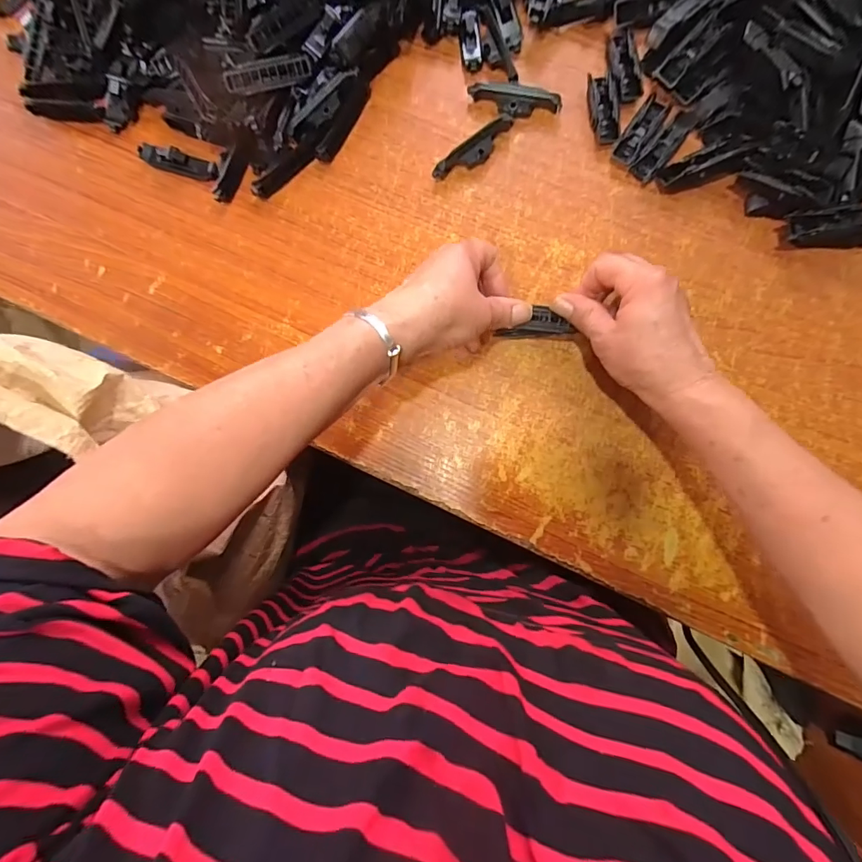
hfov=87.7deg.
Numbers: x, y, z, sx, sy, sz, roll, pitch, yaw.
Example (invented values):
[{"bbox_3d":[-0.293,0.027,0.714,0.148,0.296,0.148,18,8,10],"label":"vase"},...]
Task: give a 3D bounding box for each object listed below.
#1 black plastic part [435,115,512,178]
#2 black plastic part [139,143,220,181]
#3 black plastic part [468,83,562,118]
[{"bbox_3d":[0.039,-0.248,0.398,0.082,0.019,0.019,-37,84,3],"label":"black plastic part"},{"bbox_3d":[-0.238,-0.253,0.423,0.078,0.011,0.018,17,88,6],"label":"black plastic part"},{"bbox_3d":[0.073,-0.291,0.398,0.081,0.020,0.020,14,88,6],"label":"black plastic part"}]

